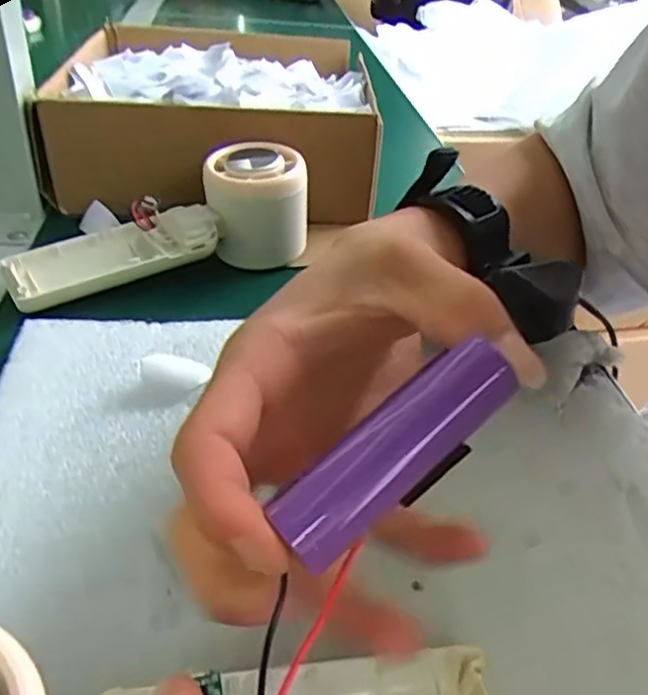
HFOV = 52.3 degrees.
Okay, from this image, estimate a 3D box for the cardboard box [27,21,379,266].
[{"bbox_3d":[-0.072,-0.165,0.467,0.211,0.070,0.259,1,37,-6],"label":"cardboard box"}]

